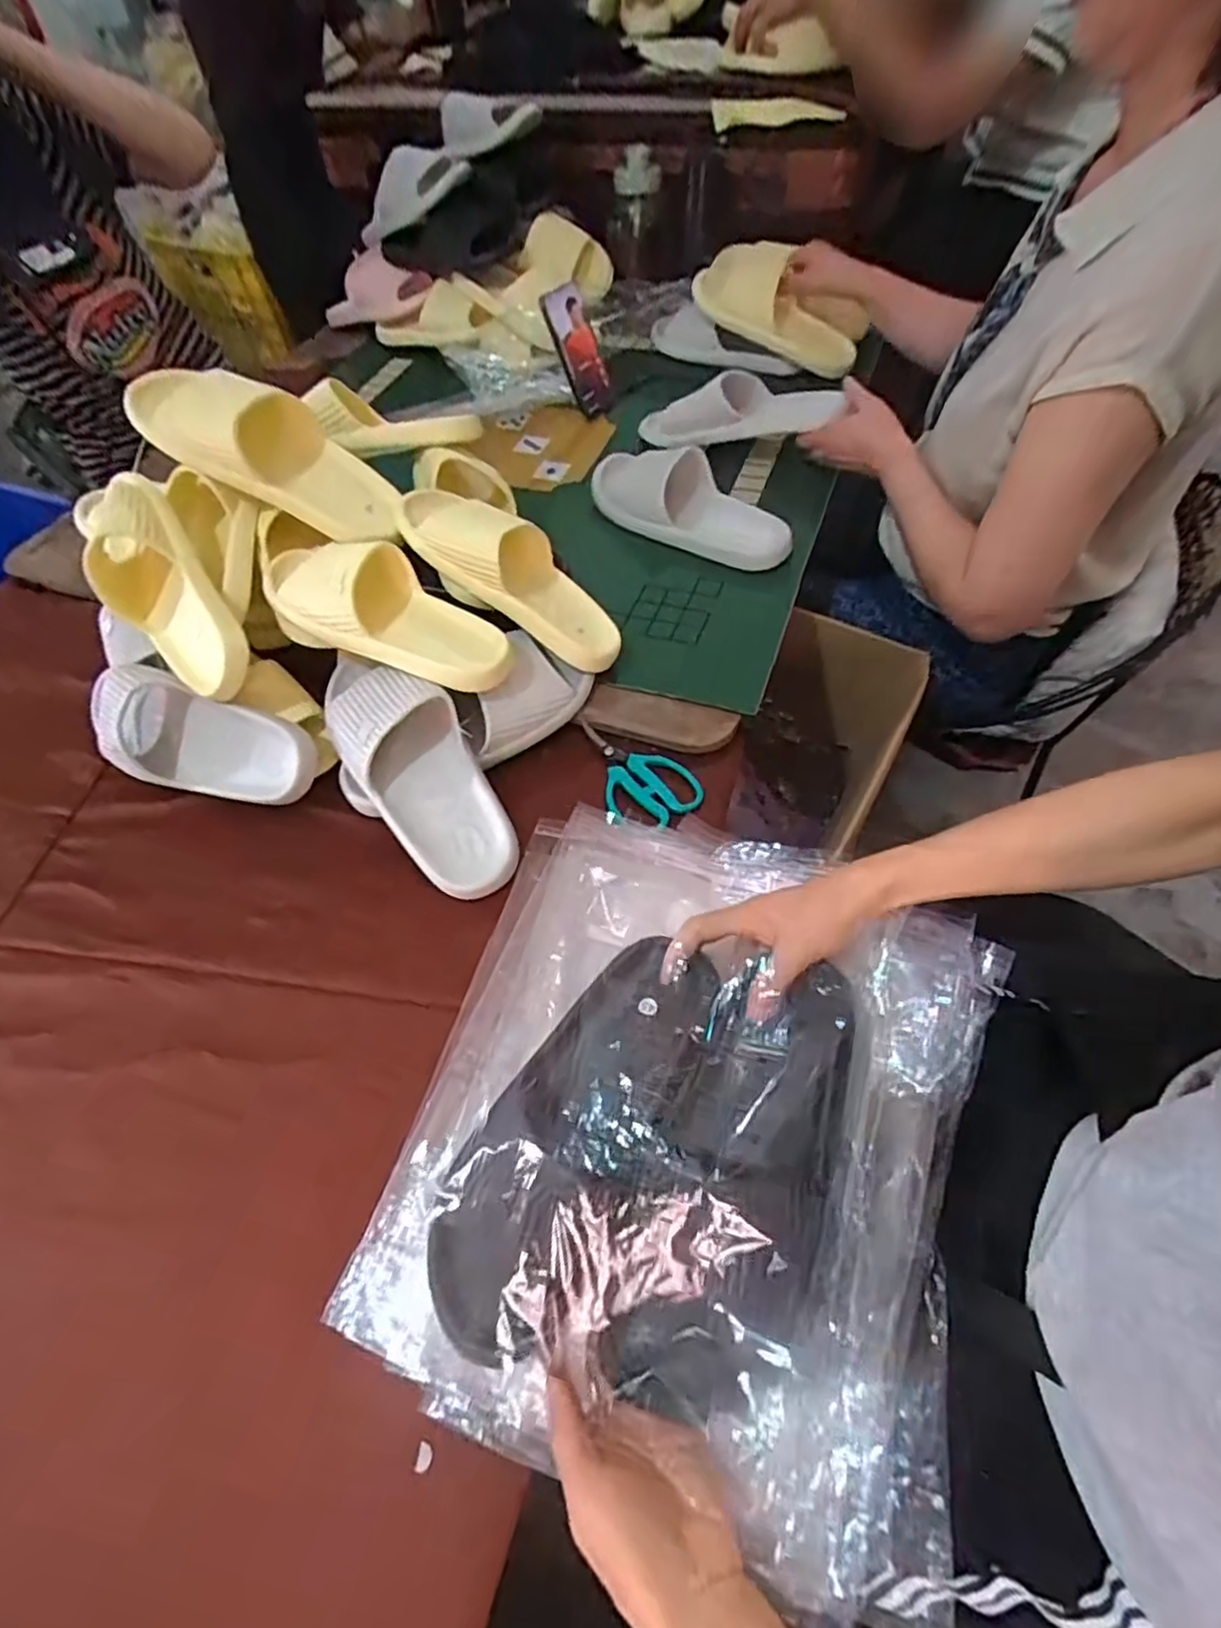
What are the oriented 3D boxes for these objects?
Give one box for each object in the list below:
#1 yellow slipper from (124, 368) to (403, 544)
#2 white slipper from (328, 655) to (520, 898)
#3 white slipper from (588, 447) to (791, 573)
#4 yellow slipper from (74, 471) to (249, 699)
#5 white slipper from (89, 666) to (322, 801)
[{"bbox_3d":[-0.313,-0.342,0.652,0.248,0.079,0.087,24,57,-18],"label":"yellow slipper"},{"bbox_3d":[-0.172,-0.043,0.610,0.101,0.070,0.257,-33,83,-16],"label":"white slipper"},{"bbox_3d":[0.094,-0.376,0.824,0.252,0.071,0.097,35,66,23],"label":"white slipper"},{"bbox_3d":[-0.419,-0.212,0.634,0.098,0.067,0.248,-35,85,-17],"label":"yellow slipper"},{"bbox_3d":[-0.401,-0.076,0.652,0.265,0.075,0.106,17,100,9],"label":"white slipper"}]

